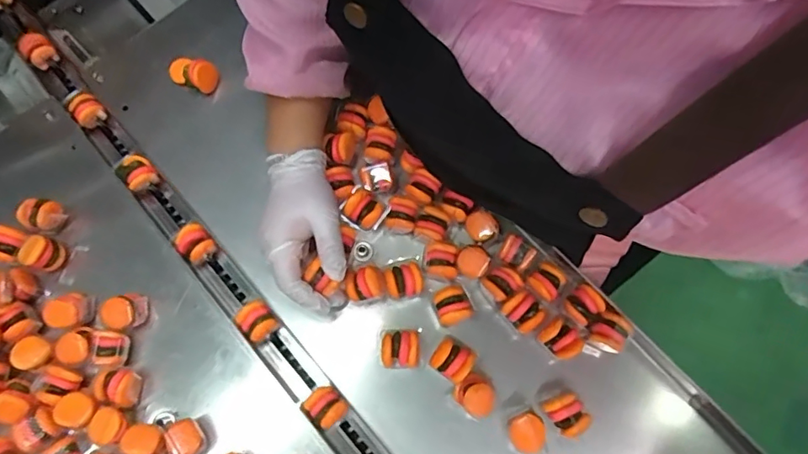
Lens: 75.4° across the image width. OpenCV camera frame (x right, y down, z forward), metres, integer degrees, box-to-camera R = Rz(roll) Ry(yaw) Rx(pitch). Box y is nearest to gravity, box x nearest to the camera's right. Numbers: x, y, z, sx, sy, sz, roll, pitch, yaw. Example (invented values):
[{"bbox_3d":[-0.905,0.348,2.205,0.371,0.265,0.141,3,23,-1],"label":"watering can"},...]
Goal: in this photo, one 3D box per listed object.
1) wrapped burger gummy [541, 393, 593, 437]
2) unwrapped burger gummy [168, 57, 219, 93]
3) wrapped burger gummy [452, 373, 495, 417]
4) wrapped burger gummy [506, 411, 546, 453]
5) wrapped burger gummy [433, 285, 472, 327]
[{"bbox_3d":[0.137,0.159,0.445,0.028,0.032,0.032,-34,75,-8],"label":"wrapped burger gummy"},{"bbox_3d":[-0.225,-0.163,0.563,0.048,0.039,0.031,19,75,7],"label":"unwrapped burger gummy"},{"bbox_3d":[0.061,0.144,0.450,0.032,0.039,0.030,0,73,1],"label":"wrapped burger gummy"},{"bbox_3d":[0.101,0.174,0.445,0.030,0.035,0.032,0,73,1],"label":"wrapped burger gummy"},{"bbox_3d":[0.043,0.073,0.474,0.030,0.032,0.034,-21,74,-5],"label":"wrapped burger gummy"}]

